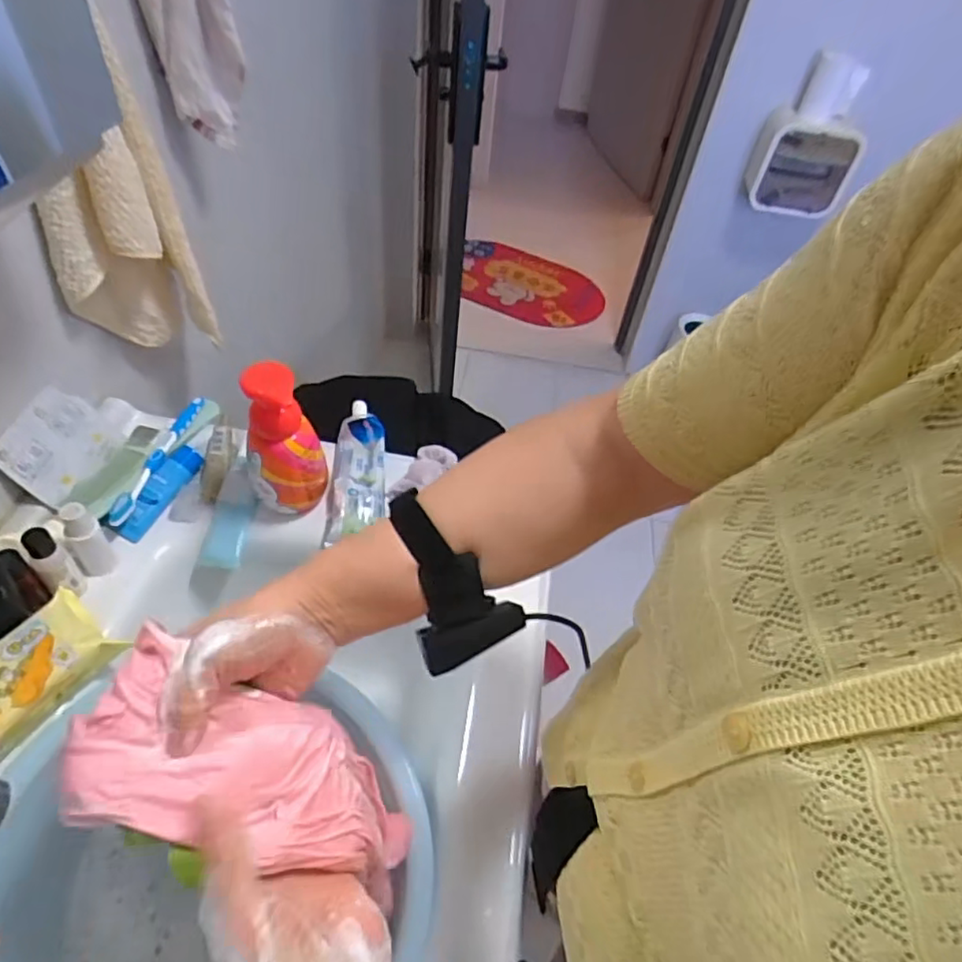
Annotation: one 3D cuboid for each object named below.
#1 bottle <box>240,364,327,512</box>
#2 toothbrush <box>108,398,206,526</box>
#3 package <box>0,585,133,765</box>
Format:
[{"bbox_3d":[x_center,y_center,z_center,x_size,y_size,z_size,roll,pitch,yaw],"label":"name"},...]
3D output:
[{"bbox_3d":[-0.184,-0.037,0.585,0.067,0.147,0.050,-12,52,-16],"label":"bottle"},{"bbox_3d":[-0.328,-0.028,0.644,0.024,0.017,0.172,9,49,1],"label":"toothbrush"},{"bbox_3d":[-0.353,0.150,0.488,0.075,0.034,0.130,27,52,16],"label":"package"}]

